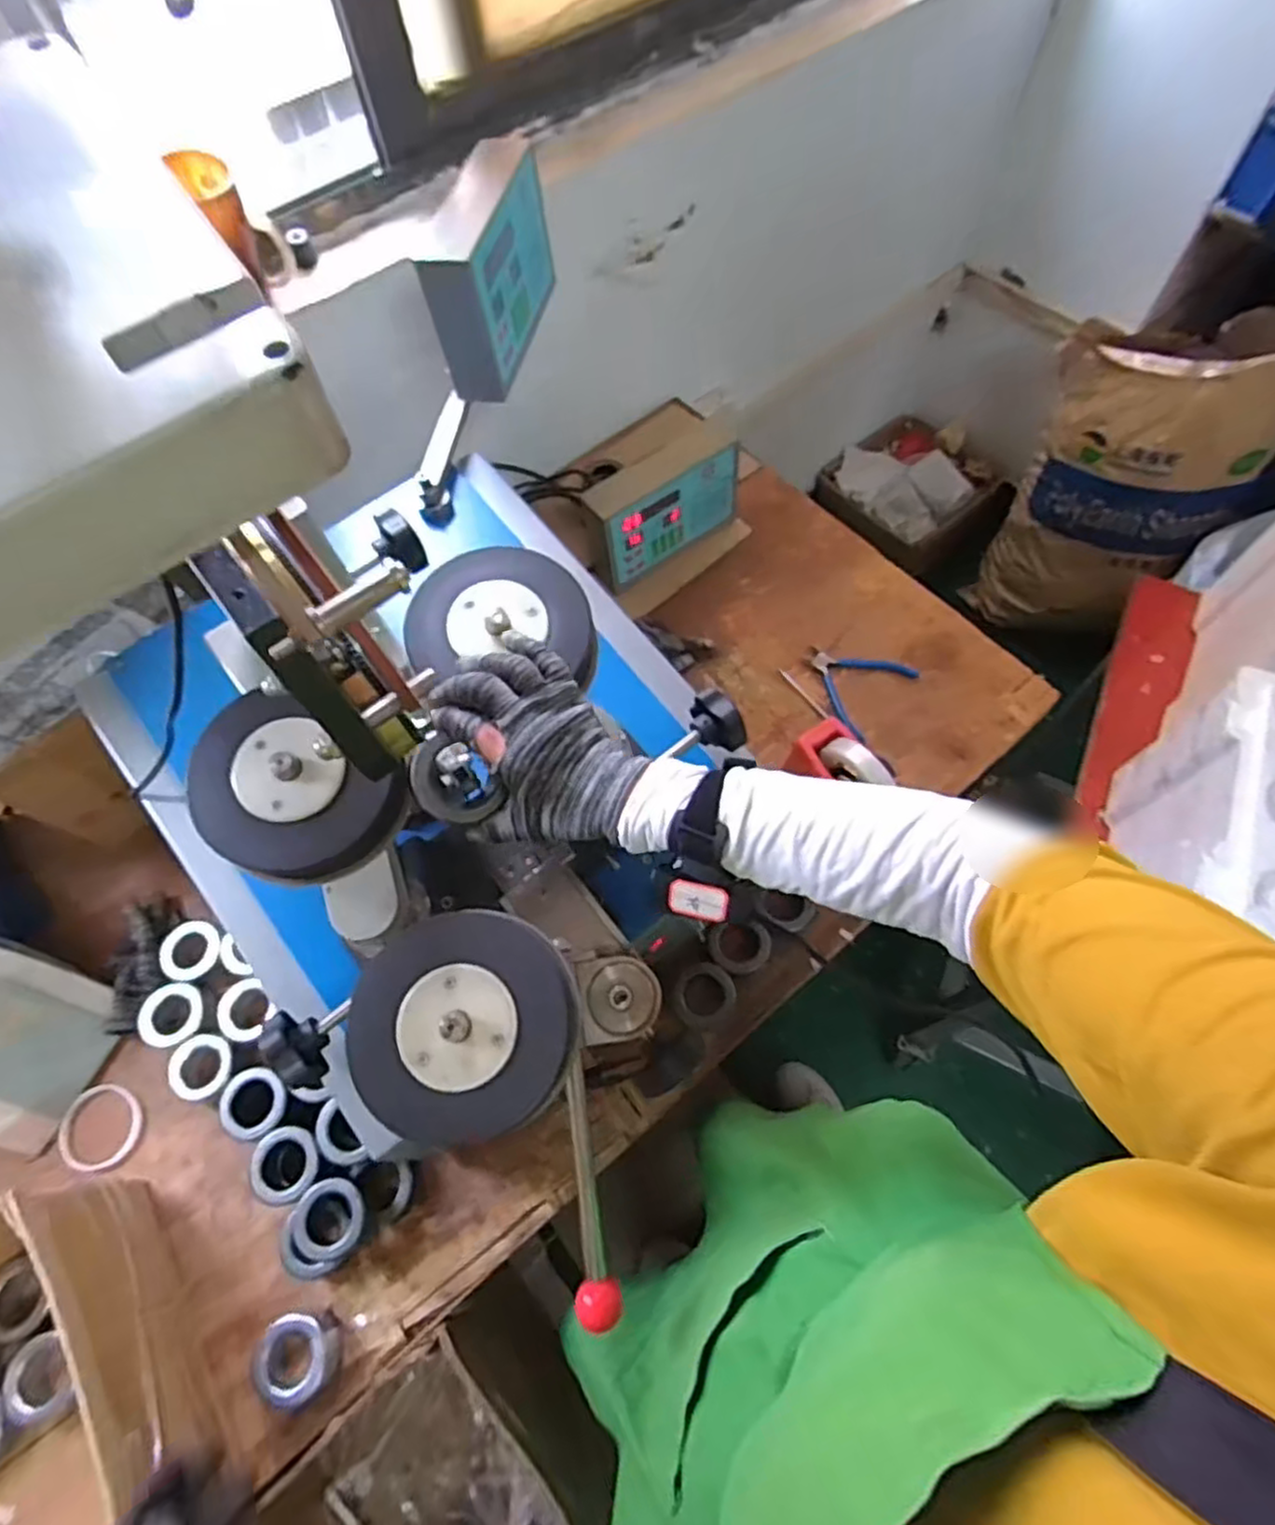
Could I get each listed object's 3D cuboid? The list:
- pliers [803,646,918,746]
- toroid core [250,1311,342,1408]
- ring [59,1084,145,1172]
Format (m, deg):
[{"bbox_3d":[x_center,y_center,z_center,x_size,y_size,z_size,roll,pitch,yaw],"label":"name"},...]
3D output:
[{"bbox_3d":[0.286,-0.111,0.990,0.136,0.012,0.140,36,72,17],"label":"pliers"},{"bbox_3d":[-0.322,0.563,0.688,0.071,0.037,0.065,-1,65,2],"label":"toroid core"},{"bbox_3d":[-0.590,0.401,0.798,0.093,0.007,0.082,35,71,17],"label":"ring"}]

